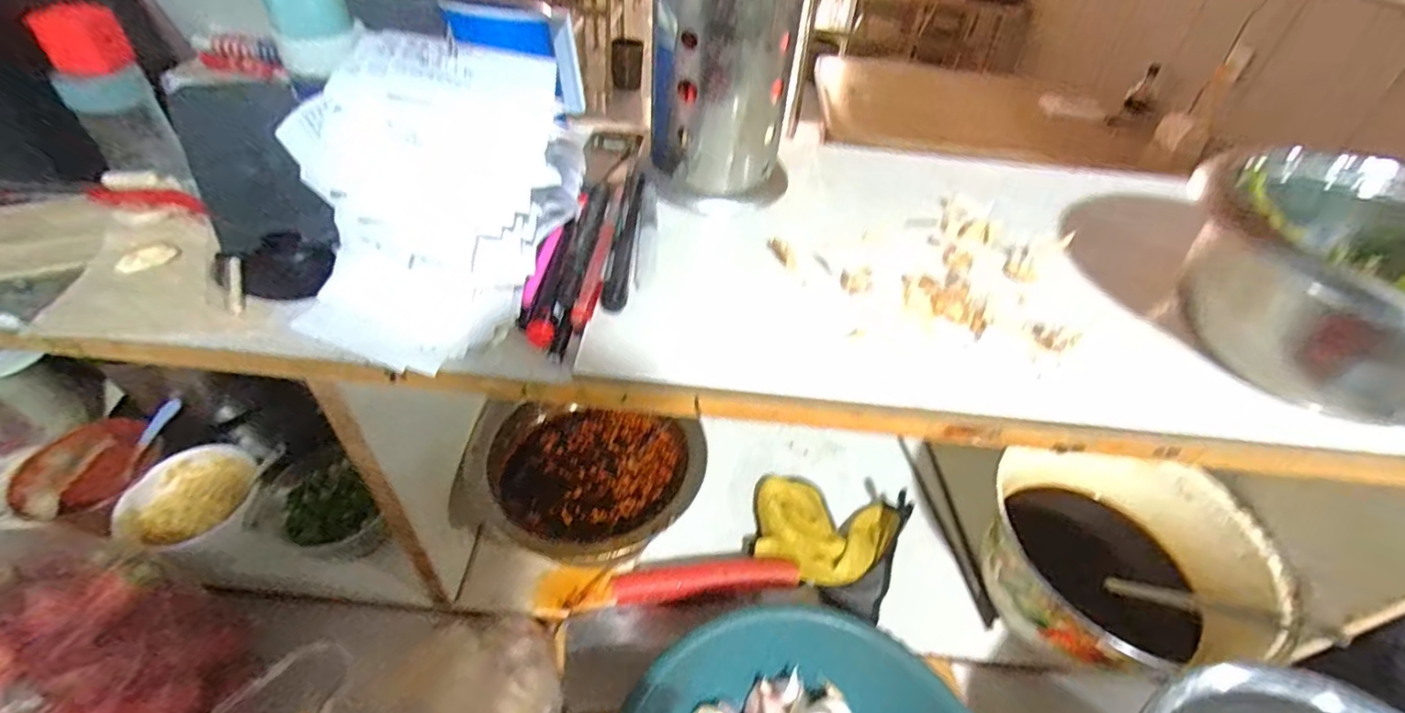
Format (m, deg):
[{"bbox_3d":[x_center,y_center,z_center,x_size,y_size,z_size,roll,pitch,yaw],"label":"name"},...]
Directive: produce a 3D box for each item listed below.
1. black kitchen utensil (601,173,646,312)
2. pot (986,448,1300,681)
[{"bbox_3d":[-0.049,-0.080,0.397,0.014,0.013,0.146,5,45,-1],"label":"black kitchen utensil"},{"bbox_3d":[0.379,0.199,0.565,0.222,0.136,0.208,-3,45,-9],"label":"pot"}]

